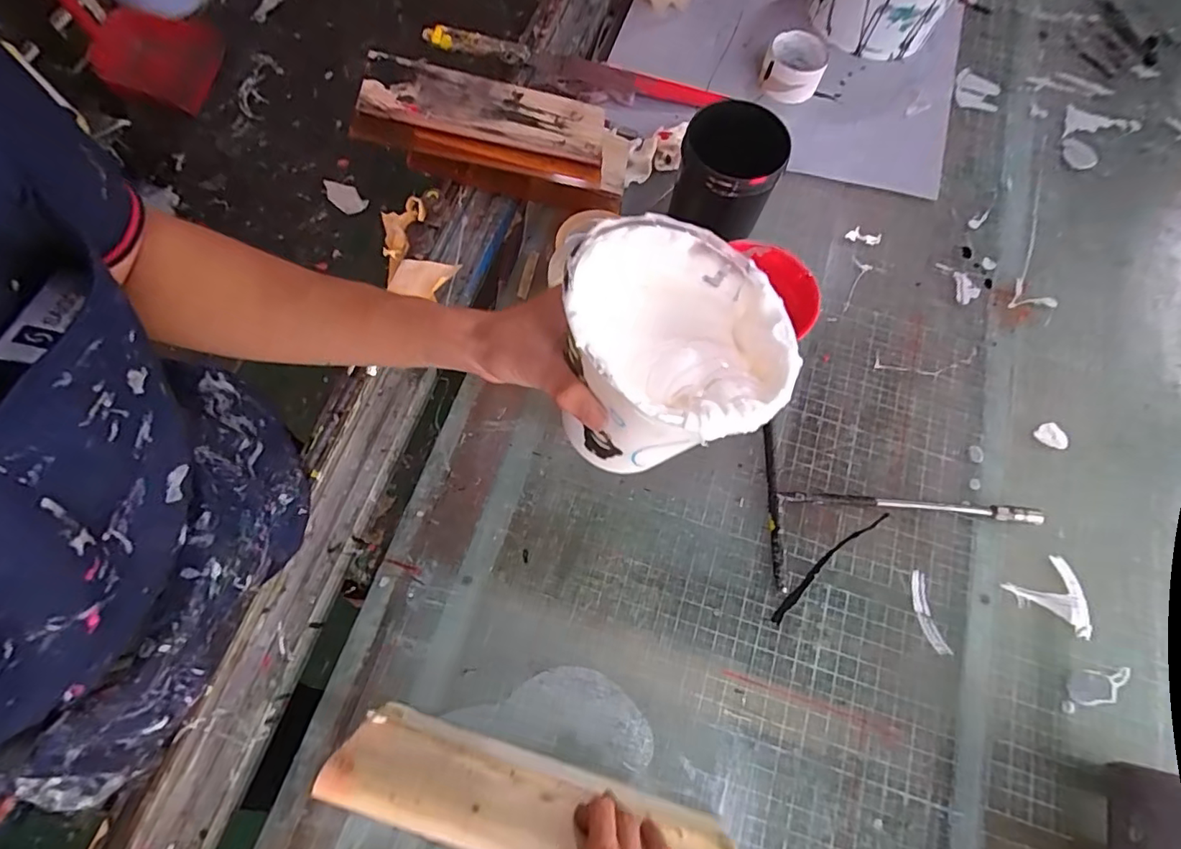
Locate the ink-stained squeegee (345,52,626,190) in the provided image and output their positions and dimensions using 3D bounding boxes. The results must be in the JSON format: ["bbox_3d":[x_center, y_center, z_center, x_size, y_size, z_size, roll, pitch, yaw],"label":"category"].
[{"bbox_3d":[-0.108,-0.356,0.667,0.320,0.037,0.113,9,77,-10],"label":"ink-stained squeegee"}]

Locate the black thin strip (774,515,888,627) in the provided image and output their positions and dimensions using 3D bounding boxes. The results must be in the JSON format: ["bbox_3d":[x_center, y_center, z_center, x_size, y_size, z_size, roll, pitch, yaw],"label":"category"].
[{"bbox_3d":[0.246,0.143,0.574,0.170,0.004,0.016,-38,77,-13],"label":"black thin strip"}]

